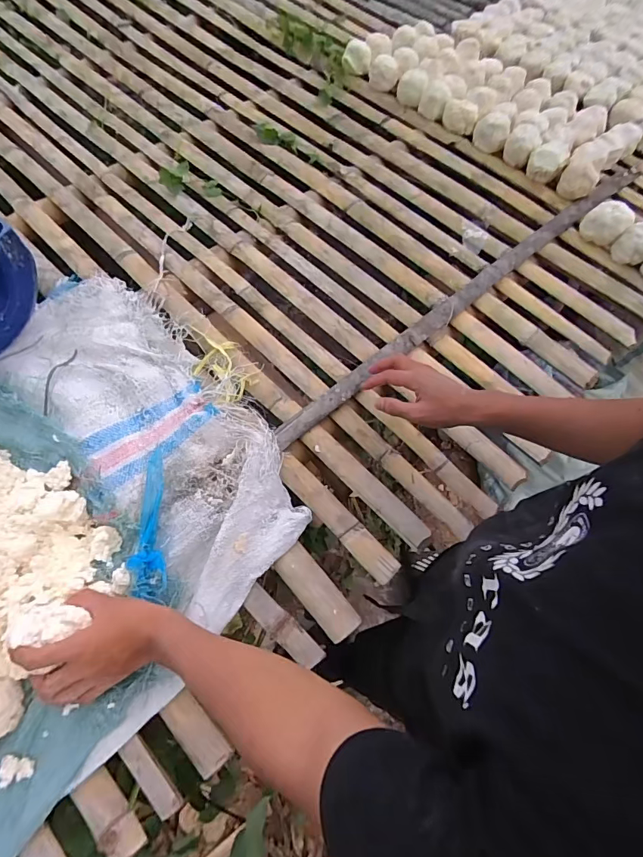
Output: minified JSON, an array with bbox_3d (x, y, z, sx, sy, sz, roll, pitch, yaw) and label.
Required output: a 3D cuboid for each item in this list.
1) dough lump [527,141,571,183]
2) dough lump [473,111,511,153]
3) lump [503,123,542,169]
[{"bbox_3d":[0.485,-0.572,0.917,0.073,0.057,0.074,0,65,-1],"label":"dough lump"},{"bbox_3d":[0.380,-0.662,0.954,0.073,0.055,0.061,14,65,6],"label":"dough lump"},{"bbox_3d":[0.442,-0.623,0.942,0.066,0.061,0.068,0,65,-1],"label":"lump"}]

